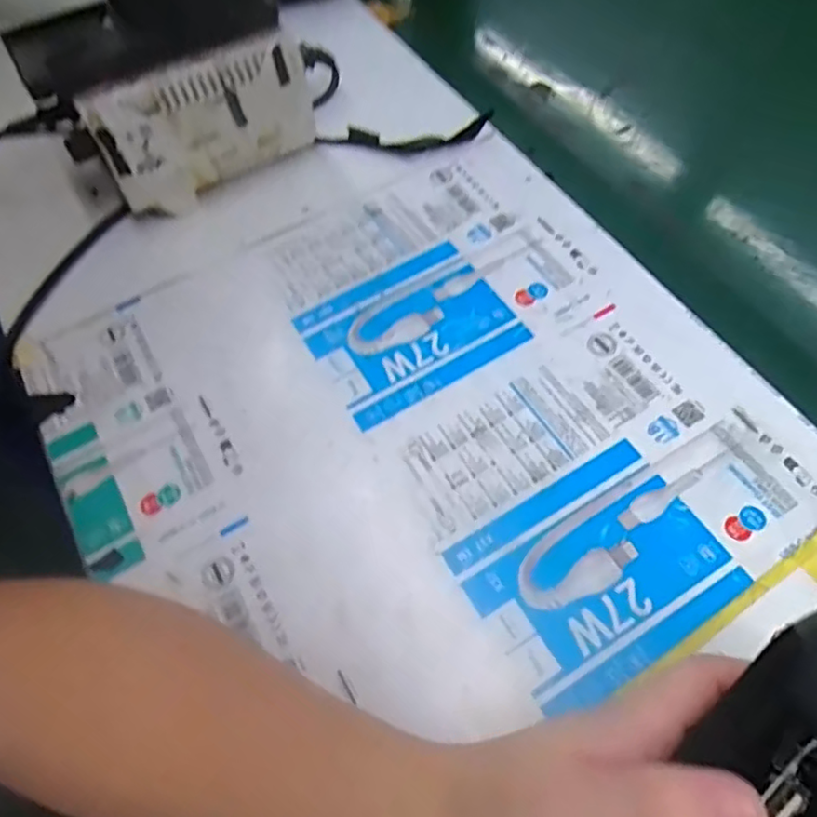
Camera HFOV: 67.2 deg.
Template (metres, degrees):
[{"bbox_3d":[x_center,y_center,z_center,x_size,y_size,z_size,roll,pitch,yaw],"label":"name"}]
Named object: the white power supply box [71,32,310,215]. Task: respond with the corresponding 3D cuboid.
[{"bbox_3d":[-0.139,-0.193,0.429,0.149,0.095,0.038,-31,63,-13],"label":"white power supply box"}]

